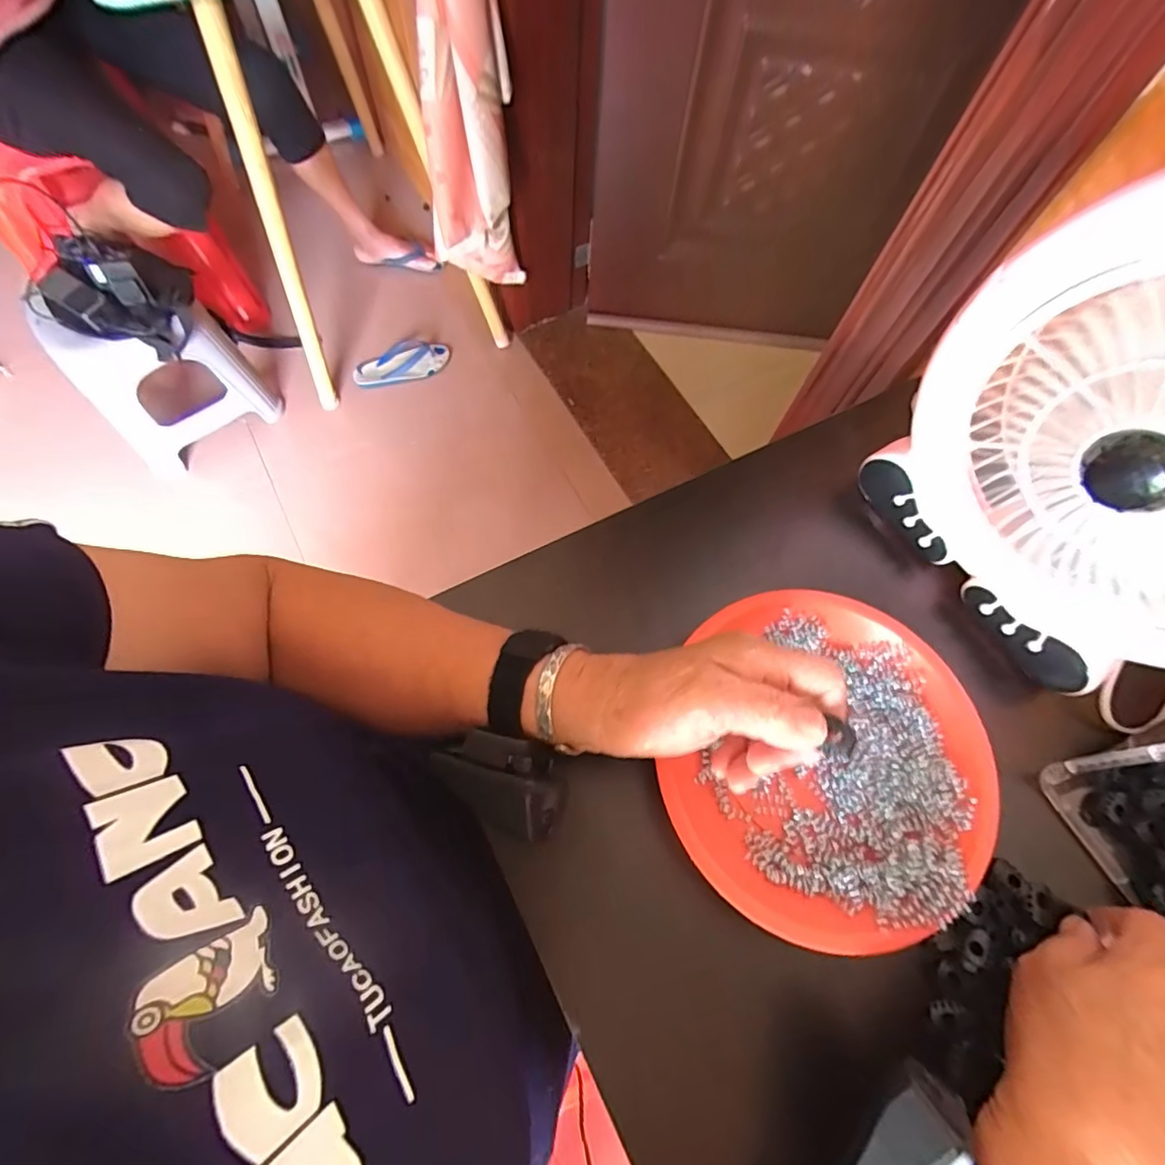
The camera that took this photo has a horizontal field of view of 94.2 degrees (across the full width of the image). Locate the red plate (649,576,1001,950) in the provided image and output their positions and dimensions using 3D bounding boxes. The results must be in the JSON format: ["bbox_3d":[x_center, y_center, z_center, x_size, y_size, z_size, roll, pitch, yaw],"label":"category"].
[{"bbox_3d":[0.148,0.103,0.325,0.175,0.025,0.193,23,69,6],"label":"red plate"}]

